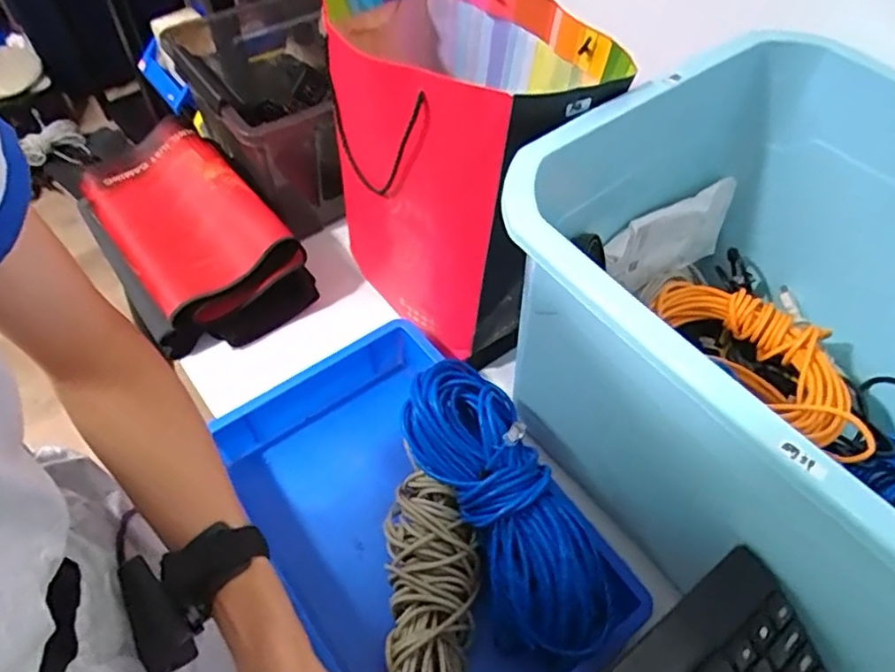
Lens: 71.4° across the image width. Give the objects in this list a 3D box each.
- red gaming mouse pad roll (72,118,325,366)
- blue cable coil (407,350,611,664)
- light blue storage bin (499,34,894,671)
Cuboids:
[{"bbox_3d":[-0.349,-0.132,0.855,0.307,0.122,0.181,39,61,21],"label":"red gaming mouse pad roll"},{"bbox_3d":[0.057,0.163,0.629,0.128,0.086,0.302,-21,60,-18],"label":"blue cable coil"},{"bbox_3d":[0.382,0.046,0.595,0.477,0.319,0.612,-33,64,-24],"label":"light blue storage bin"}]

